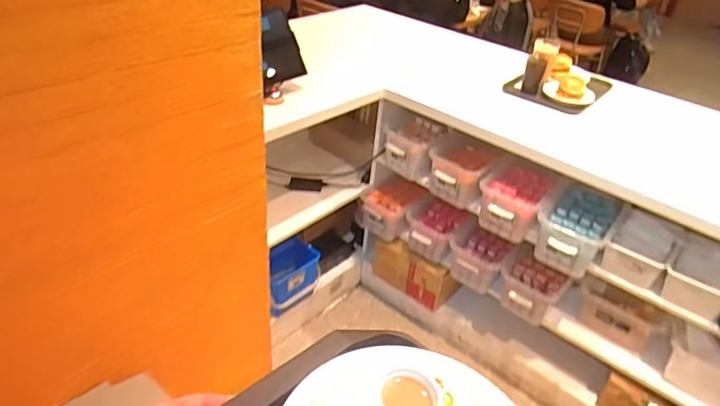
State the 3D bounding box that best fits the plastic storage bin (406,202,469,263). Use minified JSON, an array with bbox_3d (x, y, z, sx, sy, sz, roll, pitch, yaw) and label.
[{"bbox_3d":[0.288,0.100,1.922,0.188,0.141,0.194,21,45,26],"label":"plastic storage bin"}]

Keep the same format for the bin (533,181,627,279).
[{"bbox_3d":[0.655,0.073,1.534,0.199,0.183,0.300,24,46,28],"label":"bin"}]

